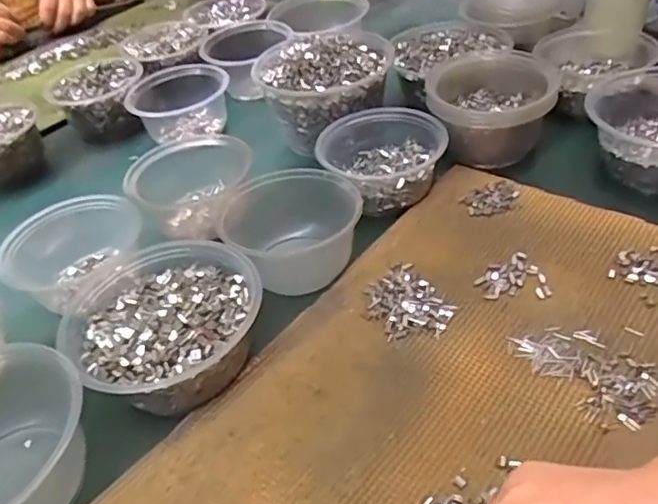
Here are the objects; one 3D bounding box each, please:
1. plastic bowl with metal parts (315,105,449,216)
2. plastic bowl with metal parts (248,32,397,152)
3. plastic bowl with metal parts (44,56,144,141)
[{"bbox_3d":[0.045,-0.091,0.545,0.110,0.050,0.110,-2,44,2],"label":"plastic bowl with metal parts"},{"bbox_3d":[-0.006,-0.174,0.634,0.138,0.093,0.128,-5,41,5],"label":"plastic bowl with metal parts"},{"bbox_3d":[-0.281,-0.189,0.732,0.102,0.058,0.099,-5,41,5],"label":"plastic bowl with metal parts"}]

